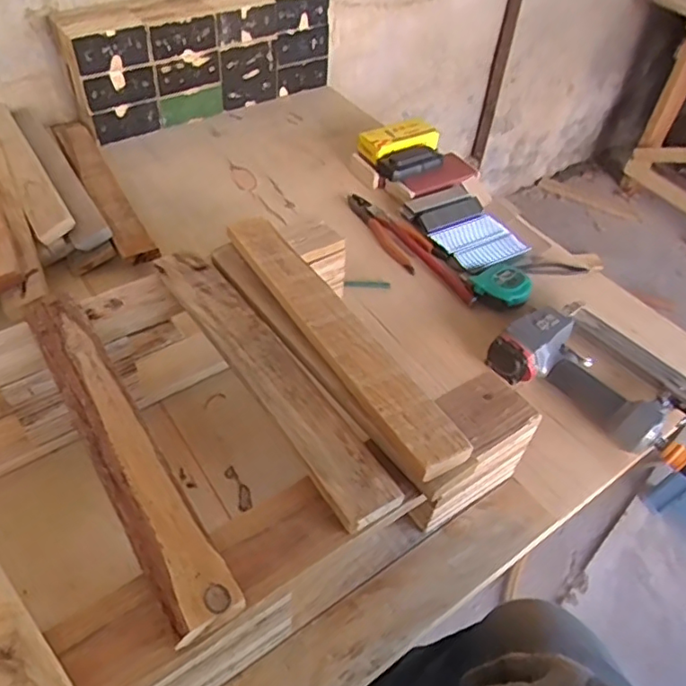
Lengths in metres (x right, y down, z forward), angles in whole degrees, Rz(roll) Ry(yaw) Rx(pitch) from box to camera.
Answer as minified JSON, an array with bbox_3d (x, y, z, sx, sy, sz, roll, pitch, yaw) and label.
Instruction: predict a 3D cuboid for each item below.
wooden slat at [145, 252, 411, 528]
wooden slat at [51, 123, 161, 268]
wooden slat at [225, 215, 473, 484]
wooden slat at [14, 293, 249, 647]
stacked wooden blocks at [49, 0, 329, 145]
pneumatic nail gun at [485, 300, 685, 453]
[{"bbox_3d":[-0.070,0.020,0.536,0.054,0.020,0.337,-26,54,-26],"label":"wooden slat"},{"bbox_3d":[-0.357,-0.238,0.887,0.056,0.019,0.368,-22,55,-25],"label":"wooden slat"},{"bbox_3d":[-0.011,-0.013,0.552,0.051,0.023,0.339,-24,53,-25],"label":"wooden slat"},{"bbox_3d":[-0.181,0.072,0.477,0.047,0.018,0.342,-25,53,-25],"label":"wooden slat"},{"bbox_3d":[-0.245,-0.497,1.052,0.453,0.194,0.089,-23,52,-24],"label":"stacked wooden blocks"},{"bbox_3d":[0.298,0.038,0.684,0.153,0.060,0.210,-31,56,-29],"label":"pneumatic nail gun"}]

